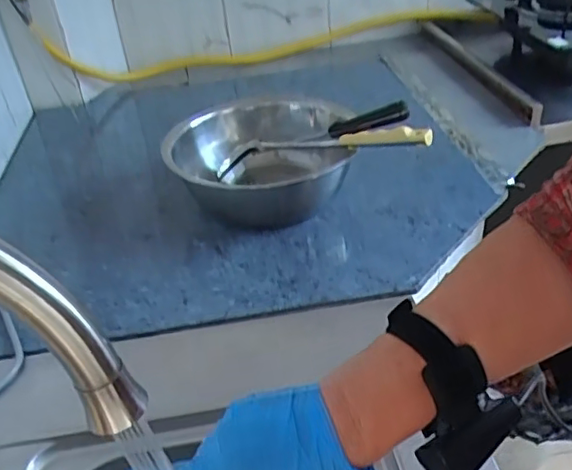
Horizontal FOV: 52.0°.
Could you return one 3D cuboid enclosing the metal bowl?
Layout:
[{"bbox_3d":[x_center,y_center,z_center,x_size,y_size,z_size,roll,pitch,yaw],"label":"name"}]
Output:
[{"bbox_3d":[-0.037,-0.119,0.924,0.256,0.108,0.333,-2,36,5],"label":"metal bowl"}]

